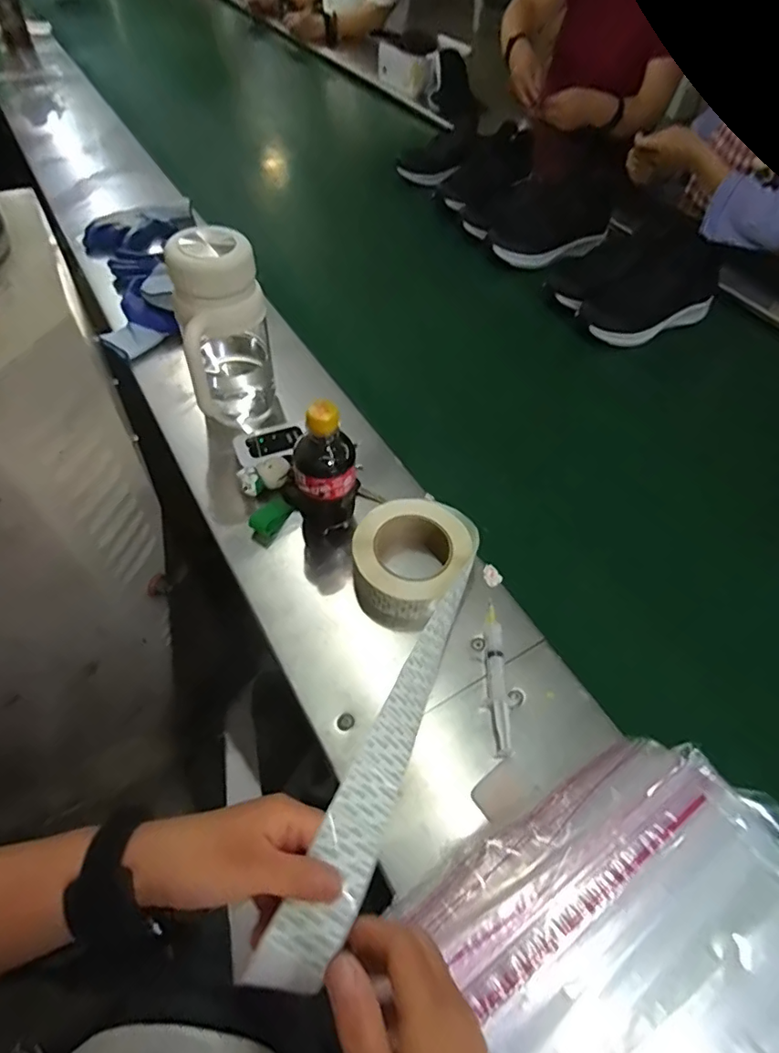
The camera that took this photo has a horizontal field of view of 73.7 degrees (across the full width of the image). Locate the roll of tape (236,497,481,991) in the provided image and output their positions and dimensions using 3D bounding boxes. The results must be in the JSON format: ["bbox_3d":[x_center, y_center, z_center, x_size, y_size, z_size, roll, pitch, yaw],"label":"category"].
[{"bbox_3d":[-0.008,0.126,0.430,0.120,0.085,0.402,11,41,7],"label":"roll of tape"}]

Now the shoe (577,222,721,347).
[{"bbox_3d":[0.449,-0.386,0.881,0.269,0.113,0.128,-36,63,-23],"label":"shoe"}]

